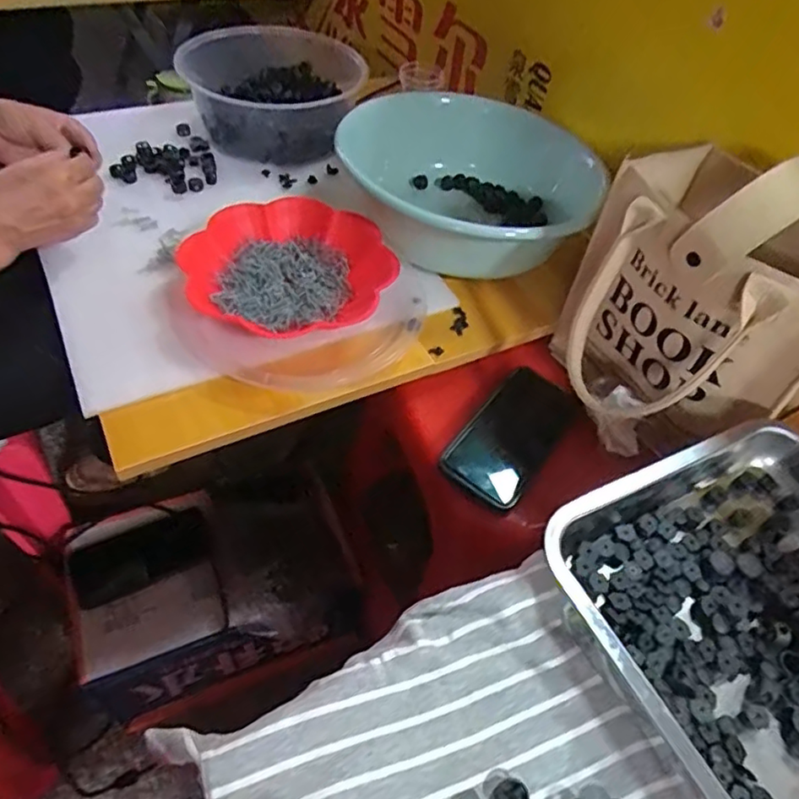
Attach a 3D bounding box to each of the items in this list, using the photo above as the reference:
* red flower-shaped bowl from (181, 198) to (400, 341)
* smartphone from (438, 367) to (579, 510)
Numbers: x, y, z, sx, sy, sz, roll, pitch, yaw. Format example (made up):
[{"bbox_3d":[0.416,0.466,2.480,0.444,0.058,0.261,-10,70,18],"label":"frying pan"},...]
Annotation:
[{"bbox_3d":[-0.110,-0.129,0.616,0.208,0.050,0.187,10,50,3],"label":"red flower-shaped bowl"},{"bbox_3d":[0.110,0.034,0.588,0.079,0.011,0.153,41,62,5],"label":"smartphone"}]

